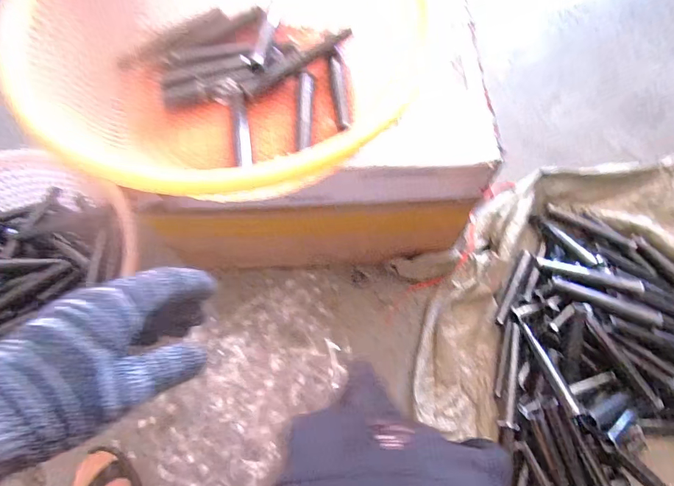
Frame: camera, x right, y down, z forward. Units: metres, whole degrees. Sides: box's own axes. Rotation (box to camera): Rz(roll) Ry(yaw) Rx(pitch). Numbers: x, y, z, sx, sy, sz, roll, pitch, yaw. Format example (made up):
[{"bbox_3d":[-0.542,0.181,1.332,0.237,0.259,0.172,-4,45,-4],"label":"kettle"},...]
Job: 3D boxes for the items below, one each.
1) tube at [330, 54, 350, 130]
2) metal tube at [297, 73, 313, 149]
[{"bbox_3d":[0.003,-0.179,0.499,0.014,0.011,0.101,-6,68,-2],"label":"tube"},{"bbox_3d":[-0.036,-0.153,0.480,0.017,0.010,0.111,-1,68,0],"label":"metal tube"}]

